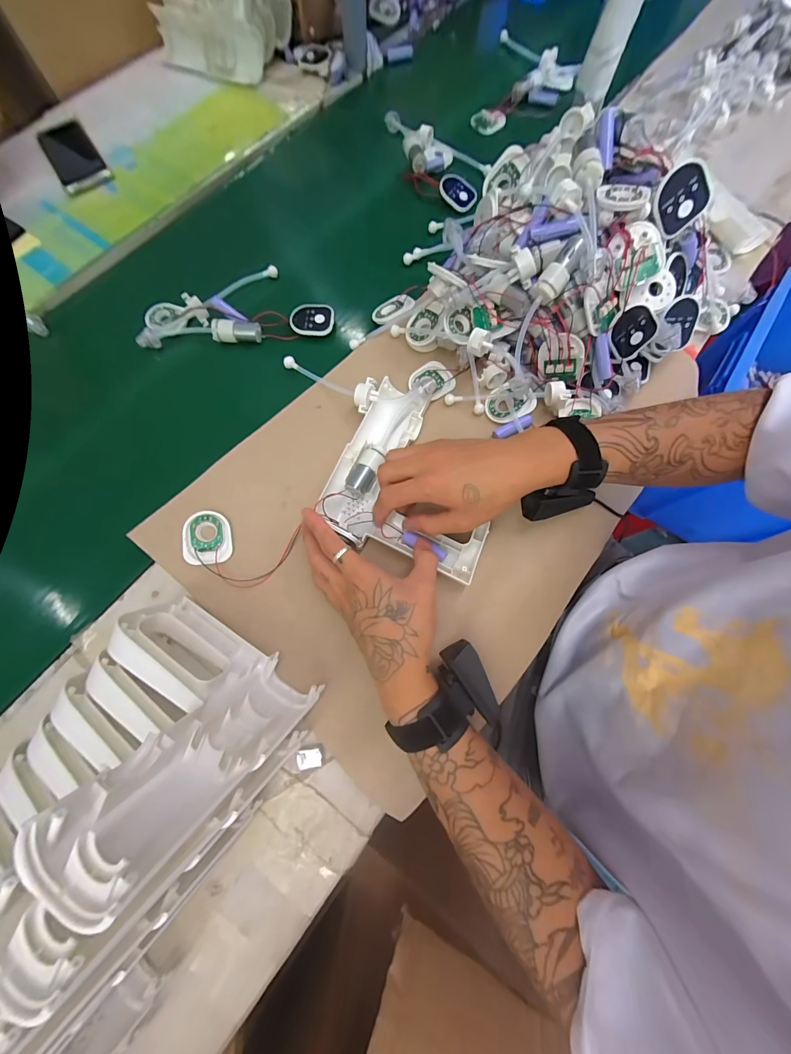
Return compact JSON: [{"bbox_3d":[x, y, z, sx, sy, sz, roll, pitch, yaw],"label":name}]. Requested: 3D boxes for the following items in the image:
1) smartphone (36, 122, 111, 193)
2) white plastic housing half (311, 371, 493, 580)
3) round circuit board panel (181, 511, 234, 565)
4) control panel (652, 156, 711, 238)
[{"bbox_3d":[-0.514,-0.591,0.574,0.073,0.007,0.115,-31,89,-11],"label":"smartphone"},{"bbox_3d":[0.023,-0.060,0.411,0.180,0.048,0.198,17,74,5],"label":"white plastic housing half"},{"bbox_3d":[-0.207,0.011,0.396,0.049,0.004,0.056,-6,83,-16],"label":"round circuit board panel"},{"bbox_3d":[0.289,-0.330,0.366,0.051,0.059,0.011,-39,34,23],"label":"control panel"}]

